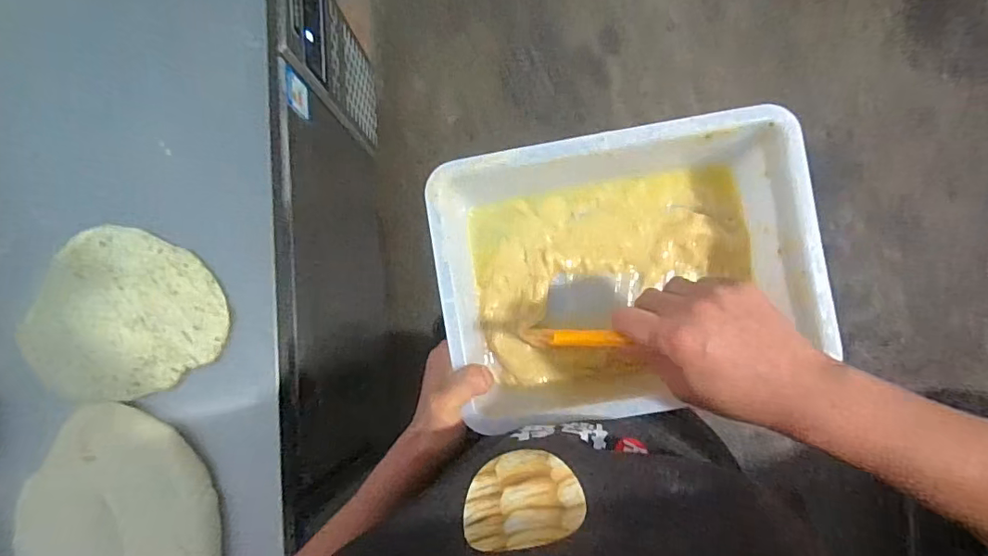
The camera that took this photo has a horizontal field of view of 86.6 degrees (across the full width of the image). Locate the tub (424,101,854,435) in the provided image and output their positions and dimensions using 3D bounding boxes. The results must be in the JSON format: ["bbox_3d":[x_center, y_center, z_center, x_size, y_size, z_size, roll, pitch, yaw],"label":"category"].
[{"bbox_3d":[0.114,-0.009,0.475,0.309,0.104,0.226,-11,84,6],"label":"tub"}]

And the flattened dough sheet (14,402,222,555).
[{"bbox_3d":[-0.528,0.372,0.718,0.285,0.037,0.382,-9,83,-4],"label":"flattened dough sheet"}]

